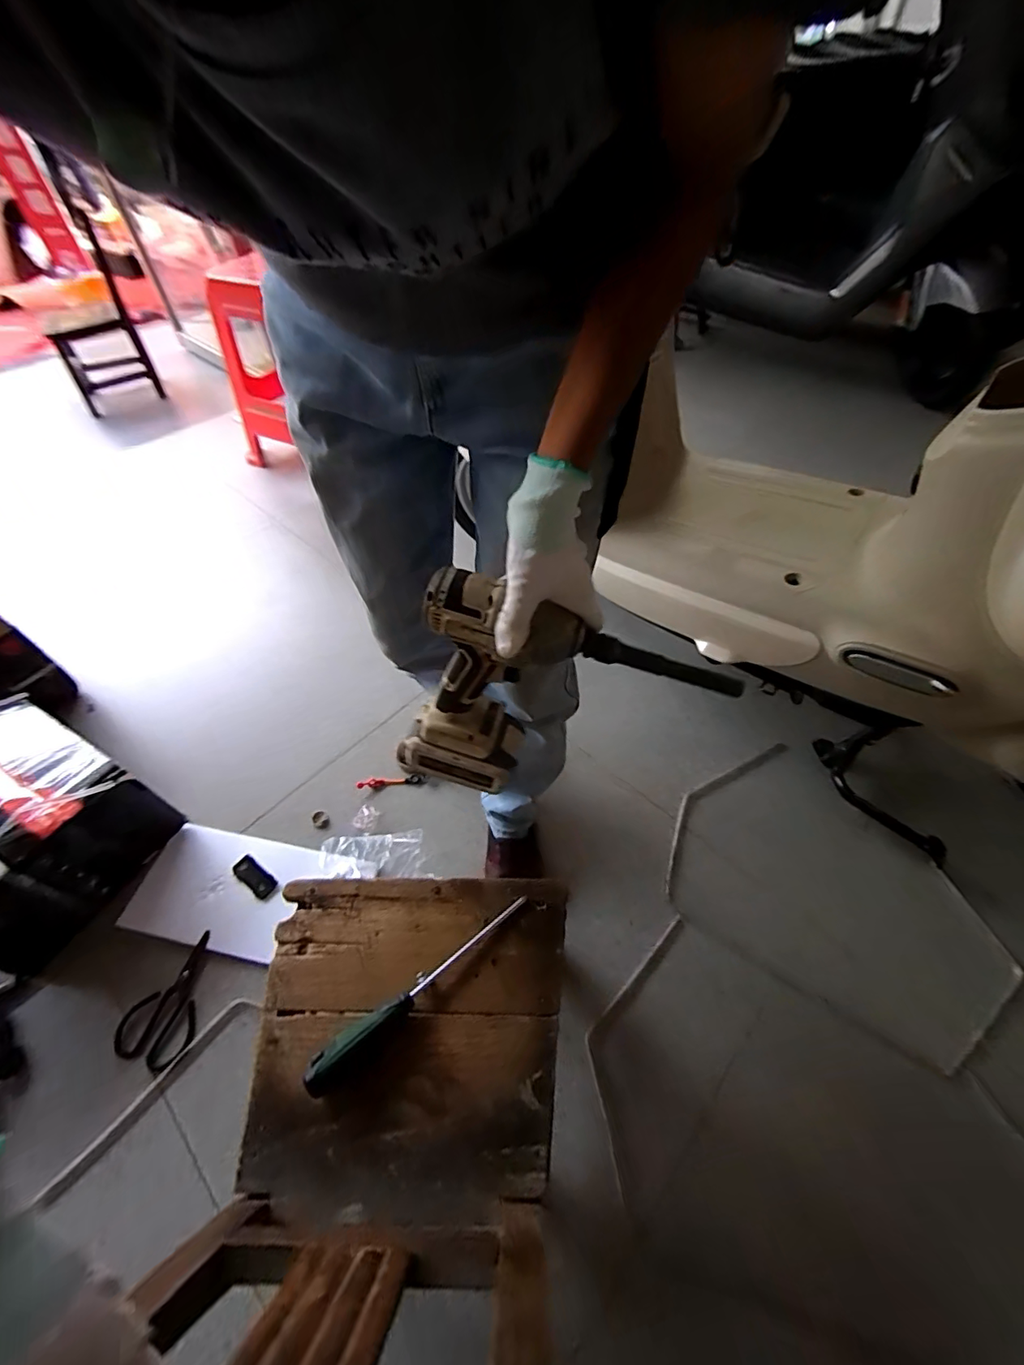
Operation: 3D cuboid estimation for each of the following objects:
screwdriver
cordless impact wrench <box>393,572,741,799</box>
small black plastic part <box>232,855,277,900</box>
[{"bbox_3d":[-0.089,0.301,0.515,0.253,0.031,0.026,-35,58,-22],"label":"screwdriver"},{"bbox_3d":[0.029,0.020,0.455,0.282,0.226,0.068,9,53,9],"label":"cordless impact wrench"},{"bbox_3d":[-0.431,0.325,0.856,0.097,0.014,0.035,29,59,23],"label":"small black plastic part"}]

